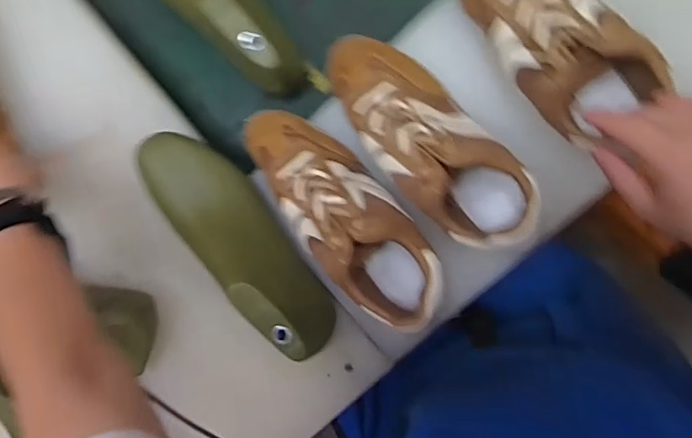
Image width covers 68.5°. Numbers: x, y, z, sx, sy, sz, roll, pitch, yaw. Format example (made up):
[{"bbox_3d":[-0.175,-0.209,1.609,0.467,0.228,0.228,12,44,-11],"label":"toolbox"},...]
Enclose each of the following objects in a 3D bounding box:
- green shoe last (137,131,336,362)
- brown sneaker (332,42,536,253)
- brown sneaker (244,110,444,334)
[{"bbox_3d":[-0.102,0.019,0.478,0.065,0.073,0.247,-41,89,8],"label":"green shoe last"},{"bbox_3d":[0.069,-0.076,0.466,0.089,0.080,0.235,-44,88,8],"label":"brown sneaker"},{"bbox_3d":[-0.006,-0.006,0.475,0.085,0.076,0.236,-44,88,8],"label":"brown sneaker"}]

